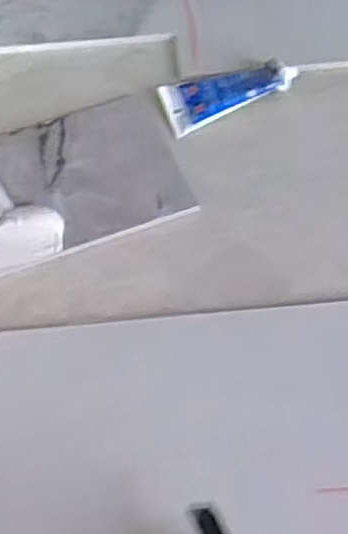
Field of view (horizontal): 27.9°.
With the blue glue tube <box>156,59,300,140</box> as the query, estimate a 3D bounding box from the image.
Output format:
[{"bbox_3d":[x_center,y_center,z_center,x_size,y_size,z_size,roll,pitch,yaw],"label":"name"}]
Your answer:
[{"bbox_3d":[0.055,-0.166,0.672,0.130,0.018,0.053,-18,59,3],"label":"blue glue tube"}]

